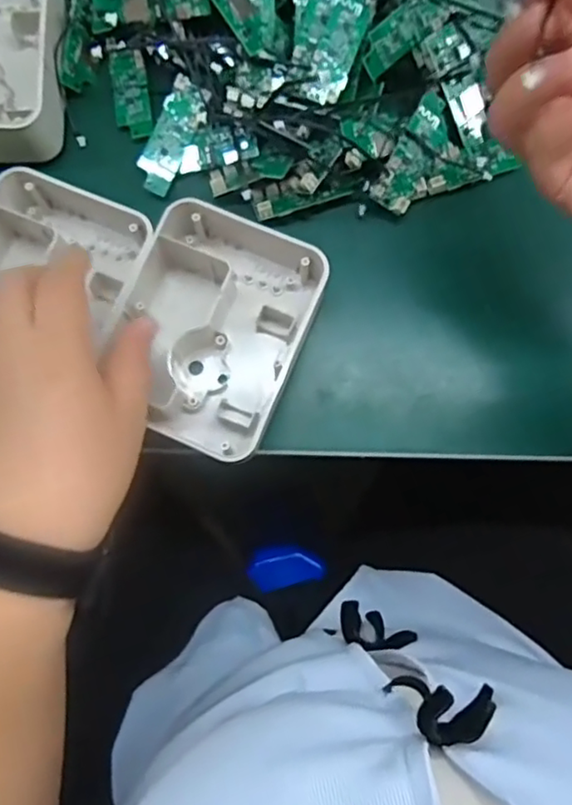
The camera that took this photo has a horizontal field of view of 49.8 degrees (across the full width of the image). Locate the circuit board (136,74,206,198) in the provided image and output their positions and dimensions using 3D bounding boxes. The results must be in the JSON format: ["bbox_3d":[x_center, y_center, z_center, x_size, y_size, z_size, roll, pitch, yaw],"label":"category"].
[{"bbox_3d":[-0.071,-0.164,0.382,0.027,0.006,0.069,24,96,6],"label":"circuit board"}]

